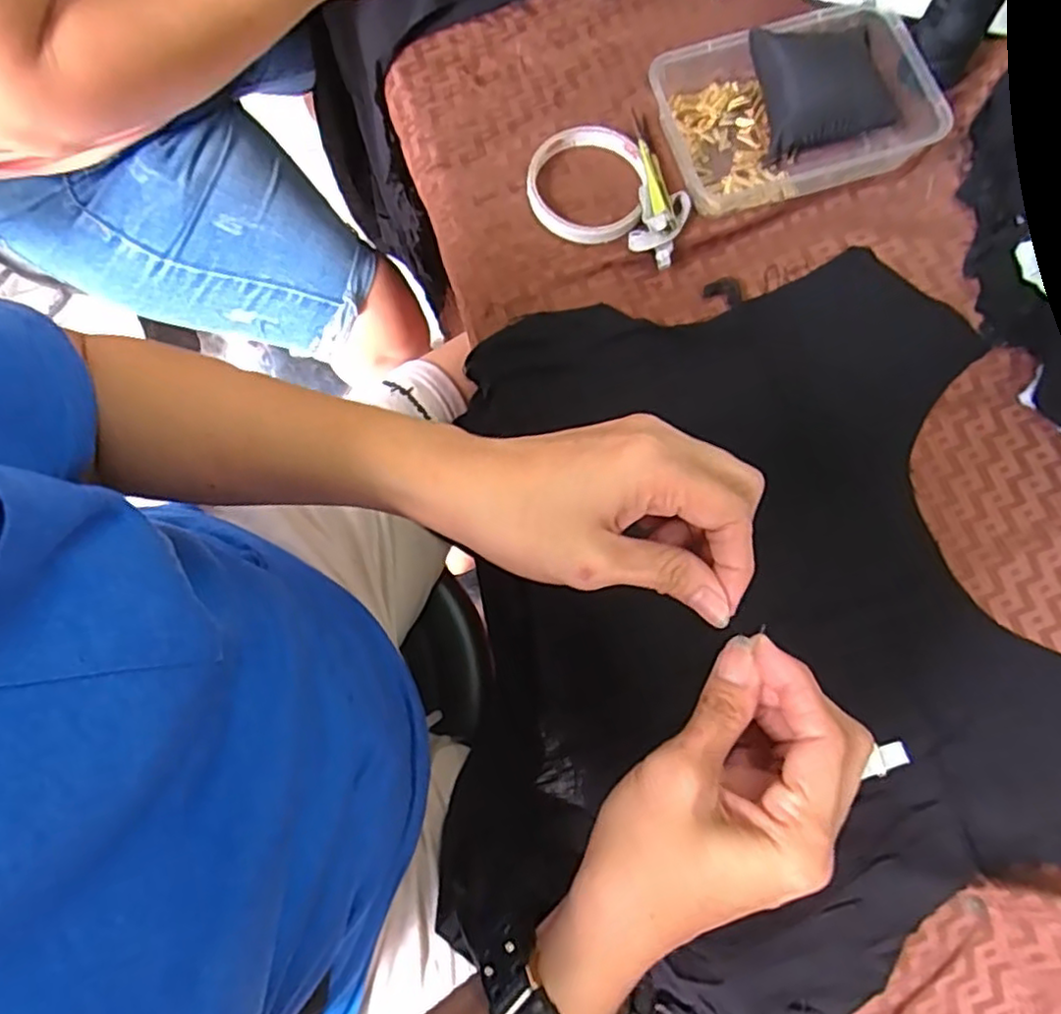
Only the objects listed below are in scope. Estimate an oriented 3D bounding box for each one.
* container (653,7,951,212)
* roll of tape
[{"bbox_3d":[0.180,-0.274,0.451,0.177,0.046,0.119,-14,79,-3],"label":"container"},{"bbox_3d":[0.038,-0.225,0.452,0.078,0.015,0.089,1,78,0],"label":"roll of tape"}]

